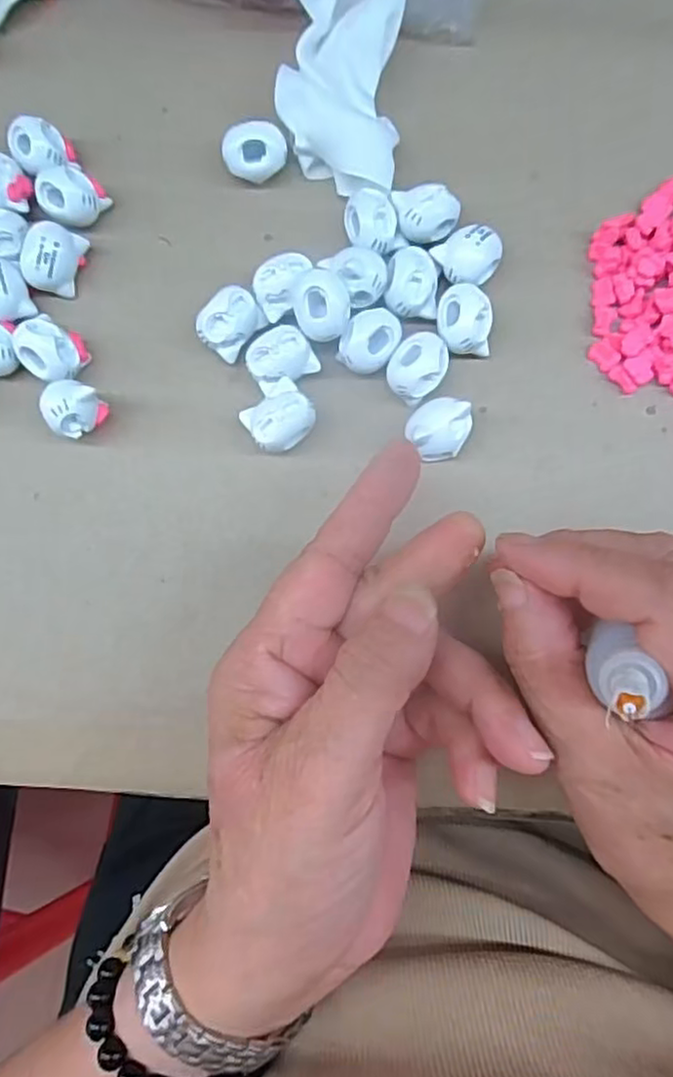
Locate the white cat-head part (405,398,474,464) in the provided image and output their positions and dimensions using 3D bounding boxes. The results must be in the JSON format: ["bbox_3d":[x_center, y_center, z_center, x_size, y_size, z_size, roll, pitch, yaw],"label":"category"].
[{"bbox_3d":[0.039,-0.041,0.256,0.022,0.020,0.023,0,83,4],"label":"white cat-head part"}]

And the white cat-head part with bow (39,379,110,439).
[{"bbox_3d":[-0.101,-0.049,0.261,0.015,0.028,0.020,27,86,6],"label":"white cat-head part with bow"}]

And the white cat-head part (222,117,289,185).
[{"bbox_3d":[-0.033,-0.159,0.275,0.025,0.015,0.021,-4,83,3],"label":"white cat-head part"}]

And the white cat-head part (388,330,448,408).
[{"bbox_3d":[0.031,-0.066,0.260,0.021,0.019,0.026,45,88,7],"label":"white cat-head part"}]

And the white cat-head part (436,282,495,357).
[{"bbox_3d":[0.050,-0.084,0.259,0.020,0.020,0.024,-4,83,3],"label":"white cat-head part"}]

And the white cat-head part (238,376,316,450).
[{"bbox_3d":[-0.022,-0.046,0.262,0.025,0.020,0.022,-41,82,-2],"label":"white cat-head part"}]

